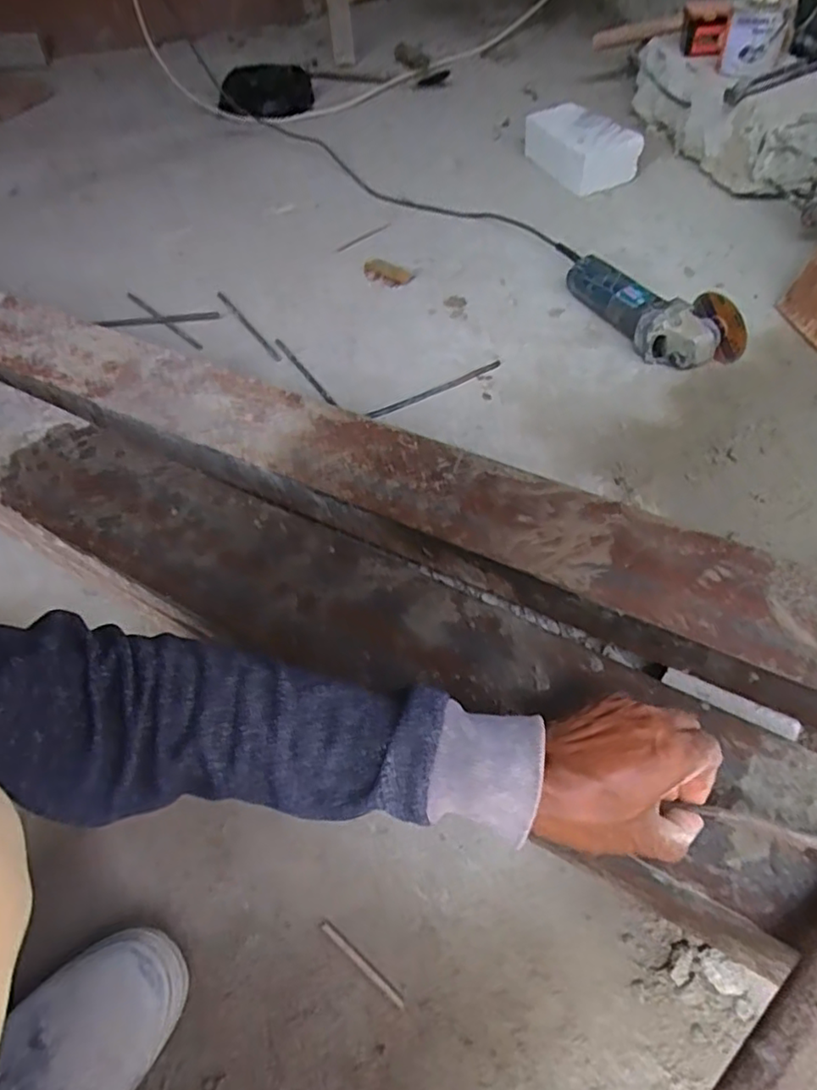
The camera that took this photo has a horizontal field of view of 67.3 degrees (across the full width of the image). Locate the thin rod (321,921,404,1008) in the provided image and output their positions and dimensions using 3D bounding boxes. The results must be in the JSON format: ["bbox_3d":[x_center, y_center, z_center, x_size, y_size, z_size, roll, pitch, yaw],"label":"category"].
[{"bbox_3d":[-0.036,0.324,0.477,0.083,0.004,0.008,31,63,24],"label":"thin rod"}]

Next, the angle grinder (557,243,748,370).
[{"bbox_3d":[0.319,-0.331,0.856,0.084,0.088,0.285,-35,59,-18],"label":"angle grinder"}]

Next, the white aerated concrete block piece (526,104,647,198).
[{"bbox_3d":[0.323,-0.750,1.156,0.140,0.087,0.203,-21,56,-10],"label":"white aerated concrete block piece"}]

